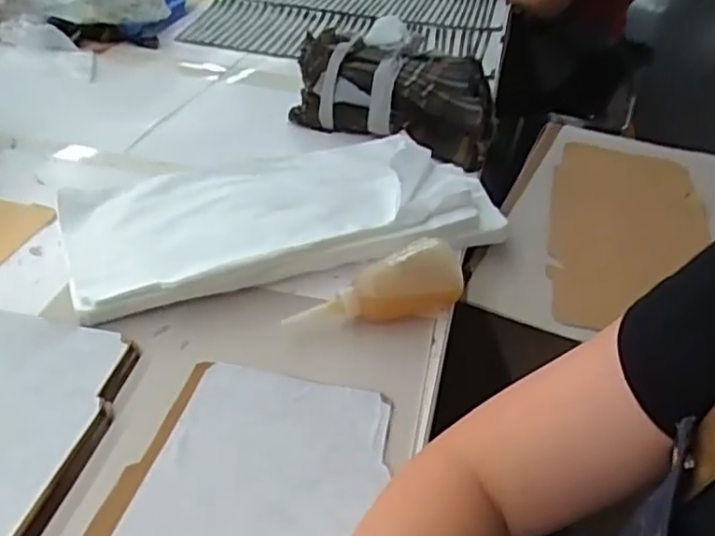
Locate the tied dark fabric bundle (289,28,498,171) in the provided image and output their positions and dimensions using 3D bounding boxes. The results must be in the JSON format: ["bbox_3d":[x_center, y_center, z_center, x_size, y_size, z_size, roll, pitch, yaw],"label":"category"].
[{"bbox_3d":[0.054,-0.241,0.949,0.297,0.120,0.144,17,38,16],"label":"tied dark fabric bundle"}]

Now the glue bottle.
[{"bbox_3d":[0.017,0.016,0.634,0.167,0.066,0.055,-6,38,-14],"label":"glue bottle"}]

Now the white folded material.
[{"bbox_3d":[-0.073,-0.067,0.738,0.478,0.061,0.201,-11,40,-20],"label":"white folded material"}]

